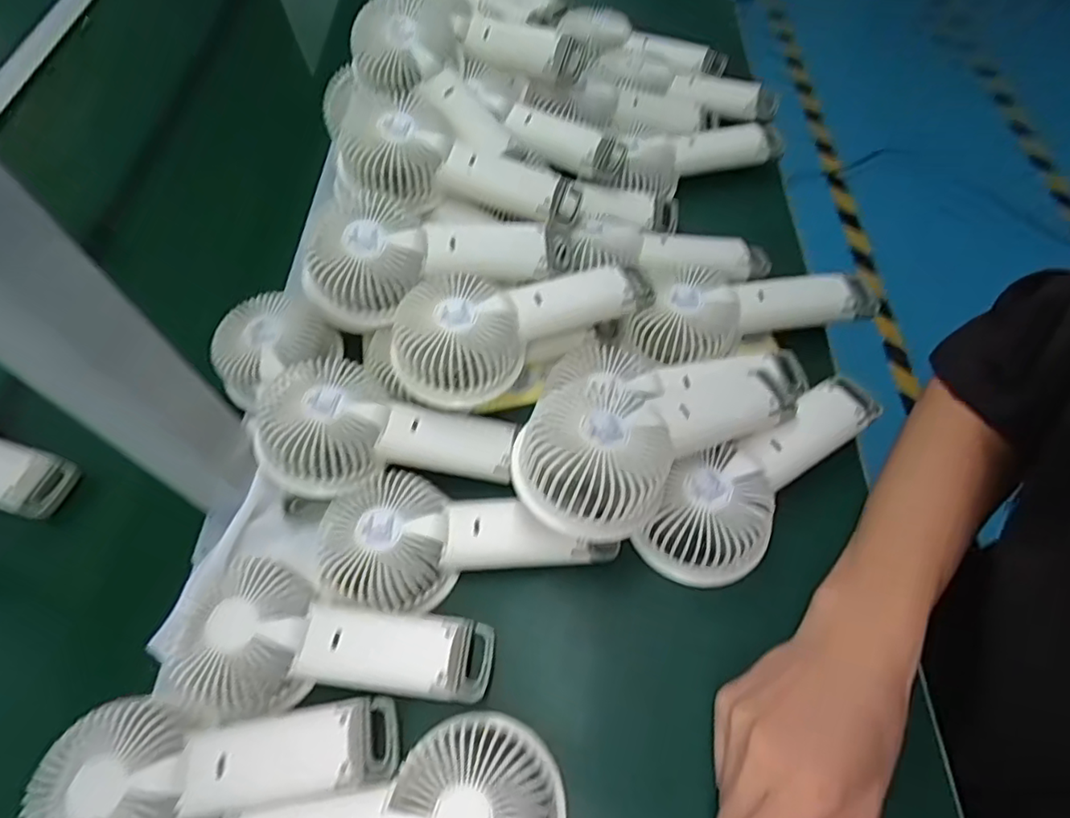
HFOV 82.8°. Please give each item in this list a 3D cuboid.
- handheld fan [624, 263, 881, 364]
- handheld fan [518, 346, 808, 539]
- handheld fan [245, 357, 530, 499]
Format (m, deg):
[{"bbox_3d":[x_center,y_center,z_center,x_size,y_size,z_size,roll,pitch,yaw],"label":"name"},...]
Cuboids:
[{"bbox_3d":[0.158,-0.069,0.437,0.176,0.032,0.074,1,60,5],"label":"handheld fan"},{"bbox_3d":[0.085,-0.002,0.377,0.220,0.045,0.095,-25,59,-28],"label":"handheld fan"},{"bbox_3d":[-0.096,0.016,0.405,0.161,0.041,0.084,9,59,-11],"label":"handheld fan"}]

